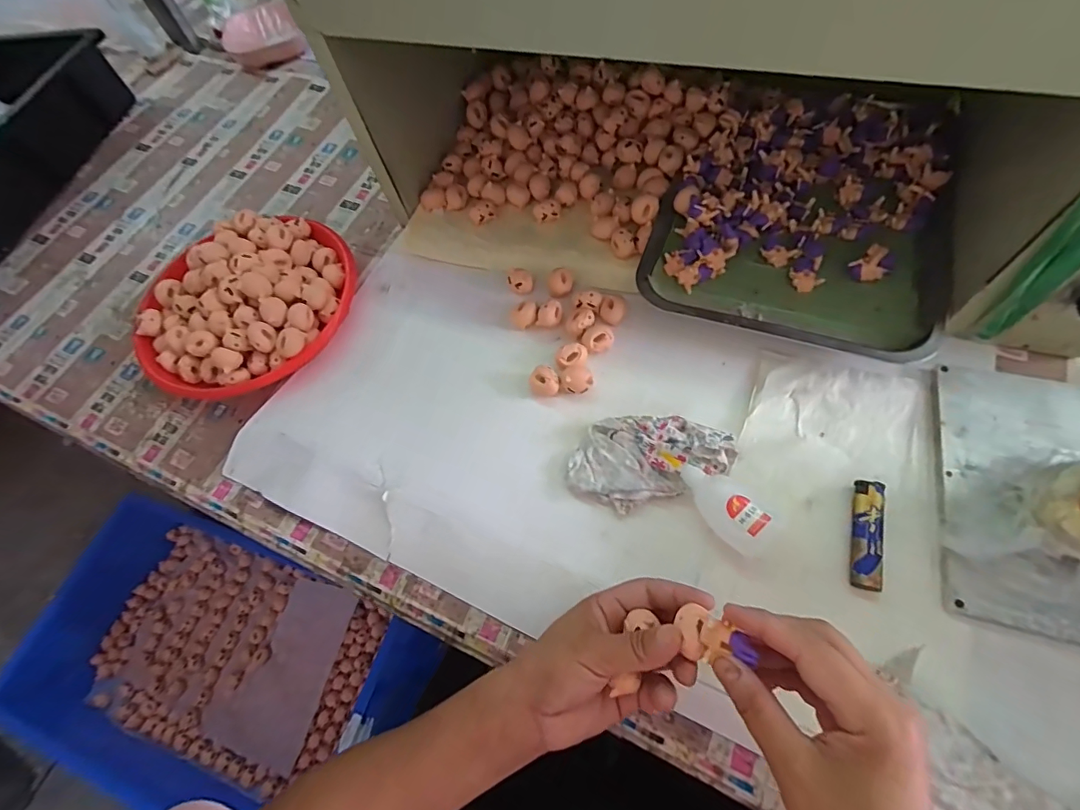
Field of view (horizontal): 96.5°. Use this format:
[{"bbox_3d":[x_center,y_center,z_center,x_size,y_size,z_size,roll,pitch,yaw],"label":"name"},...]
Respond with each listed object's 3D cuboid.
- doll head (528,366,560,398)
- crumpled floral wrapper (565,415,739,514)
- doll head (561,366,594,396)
[{"bbox_3d":[0.004,-0.022,0.453,0.028,0.019,0.026,-3,65,6],"label":"doll head"},{"bbox_3d":[0.094,0.044,0.410,0.138,0.026,0.074,-7,62,0],"label":"crumpled floral wrapper"},{"bbox_3d":[0.035,-0.023,0.450,0.029,0.021,0.023,5,66,10],"label":"doll head"}]

